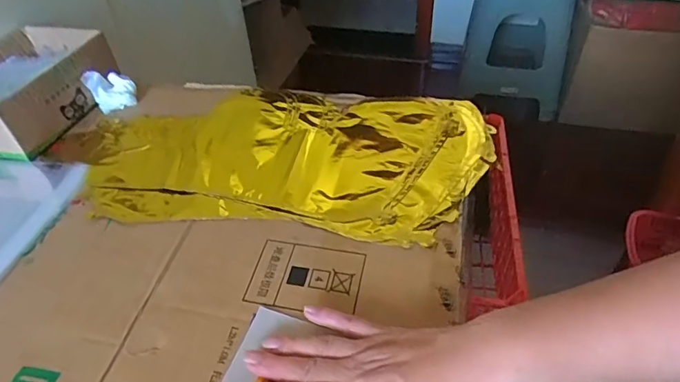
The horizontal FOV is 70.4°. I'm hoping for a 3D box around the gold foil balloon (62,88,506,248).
[{"bbox_3d":[-0.075,-0.049,0.512,0.457,0.014,0.217,4,44,8],"label":"gold foil balloon"}]

